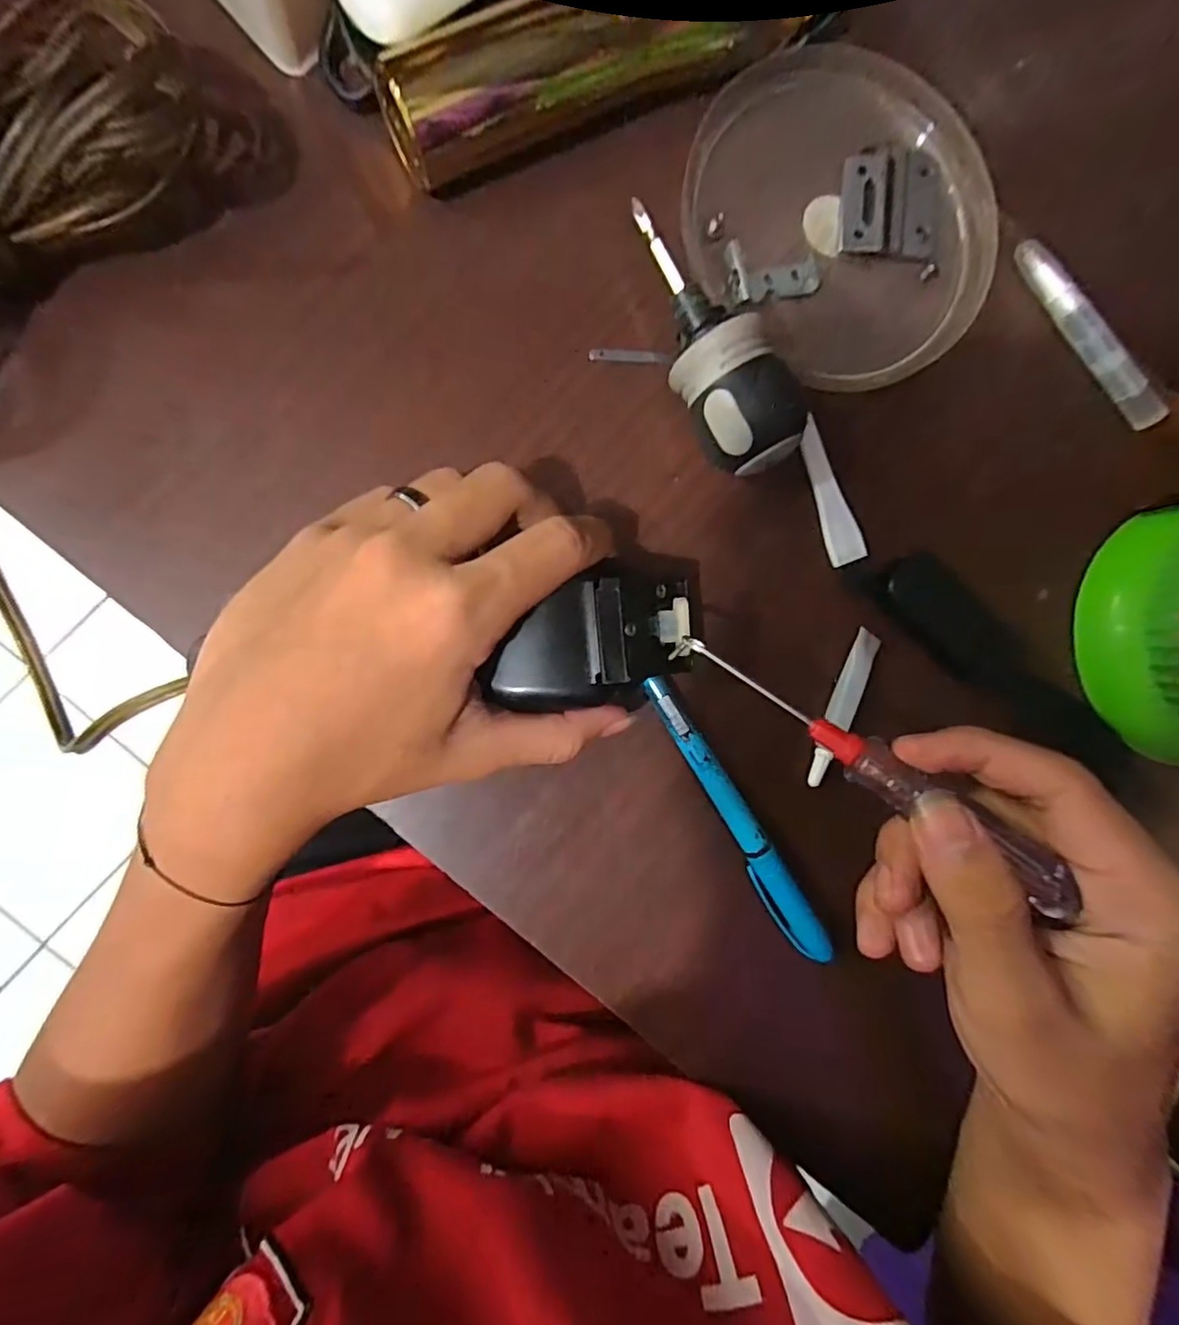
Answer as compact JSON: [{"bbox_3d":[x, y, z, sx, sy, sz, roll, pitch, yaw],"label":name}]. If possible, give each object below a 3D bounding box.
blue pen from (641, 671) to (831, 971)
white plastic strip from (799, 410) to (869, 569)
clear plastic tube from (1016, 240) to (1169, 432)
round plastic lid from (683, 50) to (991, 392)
[{"bbox_3d":[0.058,0.064,0.243,0.015,0.012,0.131,-34,95,-6],"label":"blue pen"},{"bbox_3d":[0.101,-0.072,0.251,0.014,0.004,0.061,-18,93,-7],"label":"white plastic strip"},{"bbox_3d":[0.218,-0.143,0.263,0.009,0.013,0.096,-41,95,-5],"label":"clear plastic tube"},{"bbox_3d":[0.105,-0.181,0.247,0.131,0.011,0.118,41,86,-6],"label":"round plastic lid"}]

